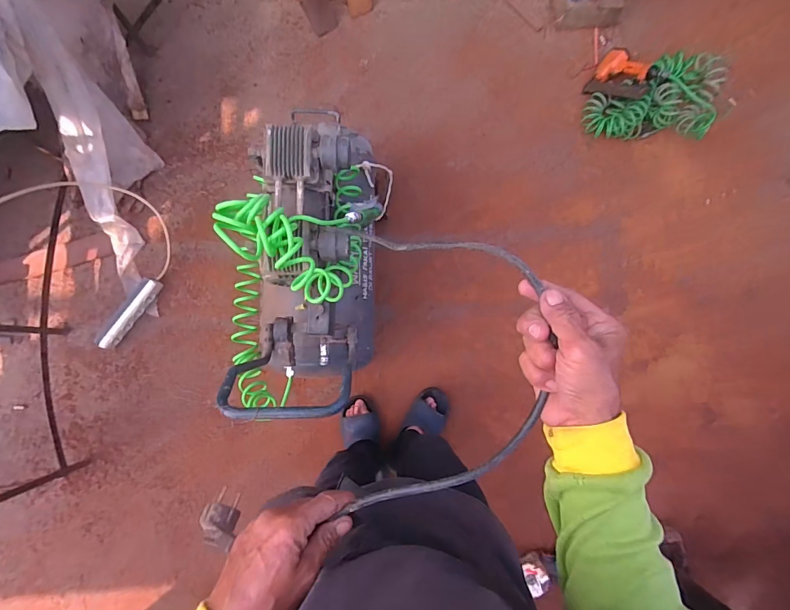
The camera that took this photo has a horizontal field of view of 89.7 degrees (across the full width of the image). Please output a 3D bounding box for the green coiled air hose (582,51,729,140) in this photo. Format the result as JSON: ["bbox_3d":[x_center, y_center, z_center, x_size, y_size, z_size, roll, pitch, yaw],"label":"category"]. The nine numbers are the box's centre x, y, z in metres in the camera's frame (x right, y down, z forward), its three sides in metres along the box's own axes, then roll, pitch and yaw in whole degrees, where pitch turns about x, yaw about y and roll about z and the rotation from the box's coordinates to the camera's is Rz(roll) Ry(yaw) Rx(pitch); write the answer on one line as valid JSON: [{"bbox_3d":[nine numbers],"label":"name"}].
[{"bbox_3d":[0.809,-0.662,1.247,0.365,0.107,0.268,15,83,16],"label":"green coiled air hose"}]

